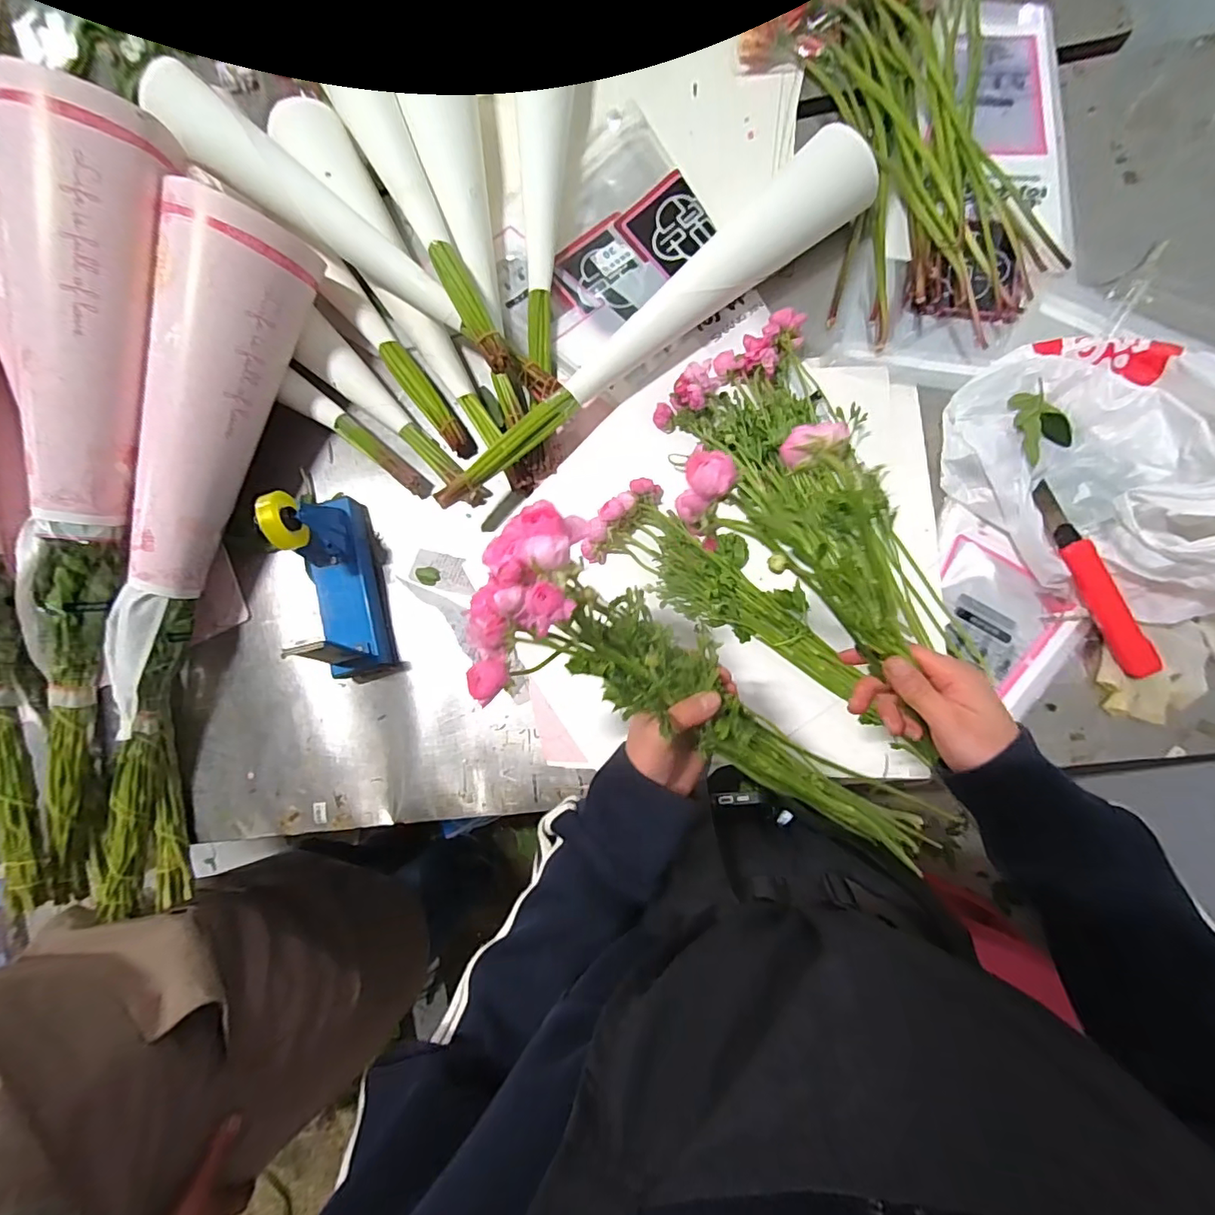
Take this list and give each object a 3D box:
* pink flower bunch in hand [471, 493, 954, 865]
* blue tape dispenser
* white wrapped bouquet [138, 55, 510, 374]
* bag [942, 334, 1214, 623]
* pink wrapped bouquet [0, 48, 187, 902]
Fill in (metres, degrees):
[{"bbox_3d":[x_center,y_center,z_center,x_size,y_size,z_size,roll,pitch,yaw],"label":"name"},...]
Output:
[{"bbox_3d":[0.093,0.103,0.386,0.440,0.085,0.117,35,88,-22],"label":"pink flower bunch in hand"},{"bbox_3d":[-0.306,-0.027,0.571,0.066,0.142,0.211,-16,82,5],"label":"blue tape dispenser"},{"bbox_3d":[-0.300,-0.419,0.573,0.429,0.077,0.079,38,89,-3],"label":"white wrapped bouquet"},{"bbox_3d":[0.492,-0.150,0.484,0.295,0.155,0.245,40,89,10],"label":"bag"},{"bbox_3d":[-0.551,-0.085,0.551,0.107,0.084,0.824,8,96,8],"label":"pink wrapped bouquet"}]

